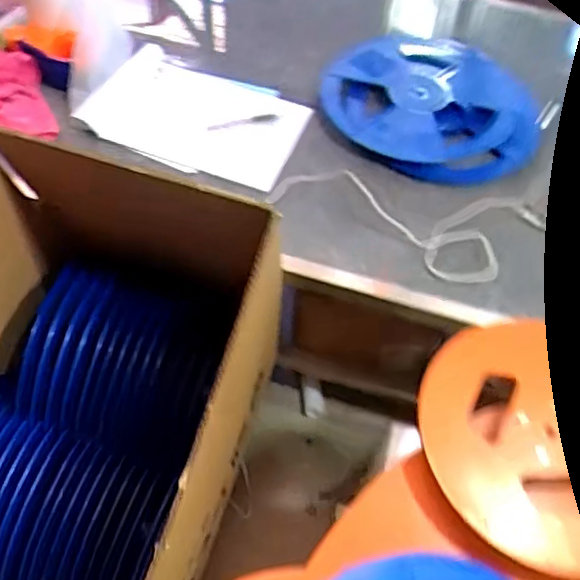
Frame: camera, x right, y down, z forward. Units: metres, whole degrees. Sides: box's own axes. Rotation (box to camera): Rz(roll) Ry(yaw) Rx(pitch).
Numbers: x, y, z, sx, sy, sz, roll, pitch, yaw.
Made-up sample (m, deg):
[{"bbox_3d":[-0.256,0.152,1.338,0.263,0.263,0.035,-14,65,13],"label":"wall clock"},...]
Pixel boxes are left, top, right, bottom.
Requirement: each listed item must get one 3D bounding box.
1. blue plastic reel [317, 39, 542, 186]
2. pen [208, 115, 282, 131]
[{"bbox_3d":[0.239,-0.318,1.041,0.356,0.053,0.336,-10,59,-9],"label":"blue plastic reel"},{"bbox_3d":[-0.077,-0.282,1.046,0.124,0.010,0.019,-11,59,-10],"label":"pen"}]

